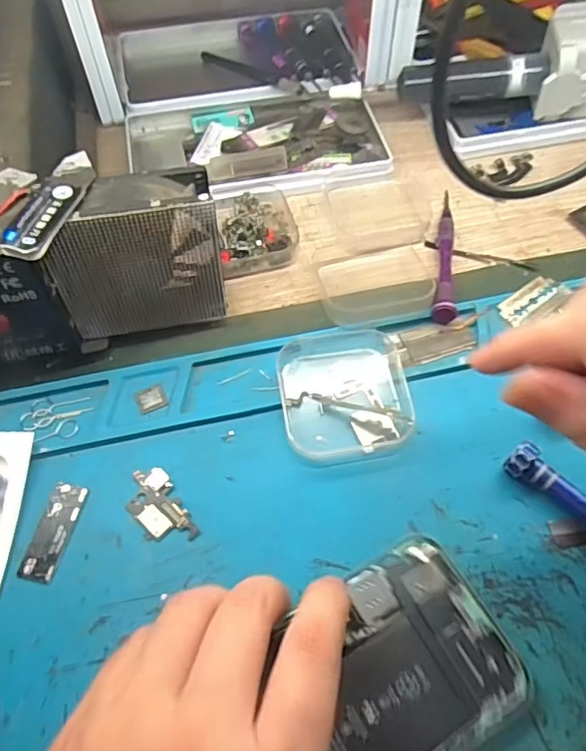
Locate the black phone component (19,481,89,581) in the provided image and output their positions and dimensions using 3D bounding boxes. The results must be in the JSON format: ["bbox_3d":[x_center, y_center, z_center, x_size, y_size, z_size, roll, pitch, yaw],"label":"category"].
[{"bbox_3d":[-0.108,0.070,0.253,0.017,0.004,0.043,12,61,7],"label":"black phone component"}]

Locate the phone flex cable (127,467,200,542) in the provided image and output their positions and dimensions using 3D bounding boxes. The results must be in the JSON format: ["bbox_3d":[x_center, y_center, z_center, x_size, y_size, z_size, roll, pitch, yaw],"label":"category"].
[{"bbox_3d":[-0.062,0.061,0.257,0.022,0.004,0.039,-28,64,-14],"label":"phone flex cable"}]

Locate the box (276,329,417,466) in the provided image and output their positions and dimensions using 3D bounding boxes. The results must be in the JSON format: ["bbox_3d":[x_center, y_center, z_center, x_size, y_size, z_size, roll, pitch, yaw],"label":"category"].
[{"bbox_3d":[0.026,0.007,0.285,0.064,0.015,0.071,-8,61,-4],"label":"box"}]

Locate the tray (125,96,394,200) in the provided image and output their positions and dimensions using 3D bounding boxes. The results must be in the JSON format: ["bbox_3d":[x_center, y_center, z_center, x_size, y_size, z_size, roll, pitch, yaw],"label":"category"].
[{"bbox_3d":[-0.026,-0.164,0.393,0.176,0.012,0.107,-7,61,-3],"label":"tray"}]

